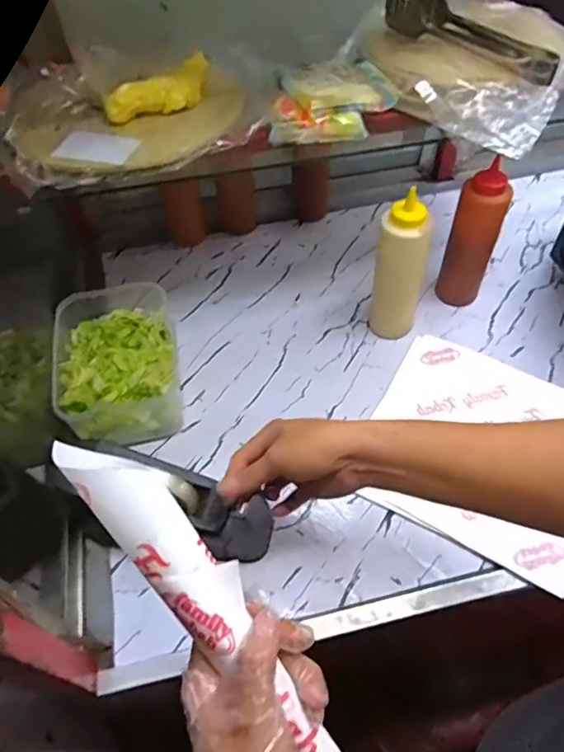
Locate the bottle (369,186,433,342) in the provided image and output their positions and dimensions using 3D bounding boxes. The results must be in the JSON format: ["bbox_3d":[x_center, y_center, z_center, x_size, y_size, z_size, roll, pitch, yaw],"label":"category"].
[{"bbox_3d":[0.149,-0.129,0.654,0.061,0.192,0.059,19,54,14],"label":"bottle"}]

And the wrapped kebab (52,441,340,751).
[{"bbox_3d":[-0.045,0.142,0.331,0.044,0.034,0.267,-38,86,-26],"label":"wrapped kebab"}]

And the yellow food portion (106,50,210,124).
[{"bbox_3d":[-0.125,-0.316,0.570,0.053,0.029,0.142,32,58,22],"label":"yellow food portion"}]

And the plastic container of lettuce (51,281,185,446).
[{"bbox_3d":[-0.208,-0.026,0.656,0.146,0.078,0.220,-11,53,-9],"label":"plastic container of lettuce"}]

